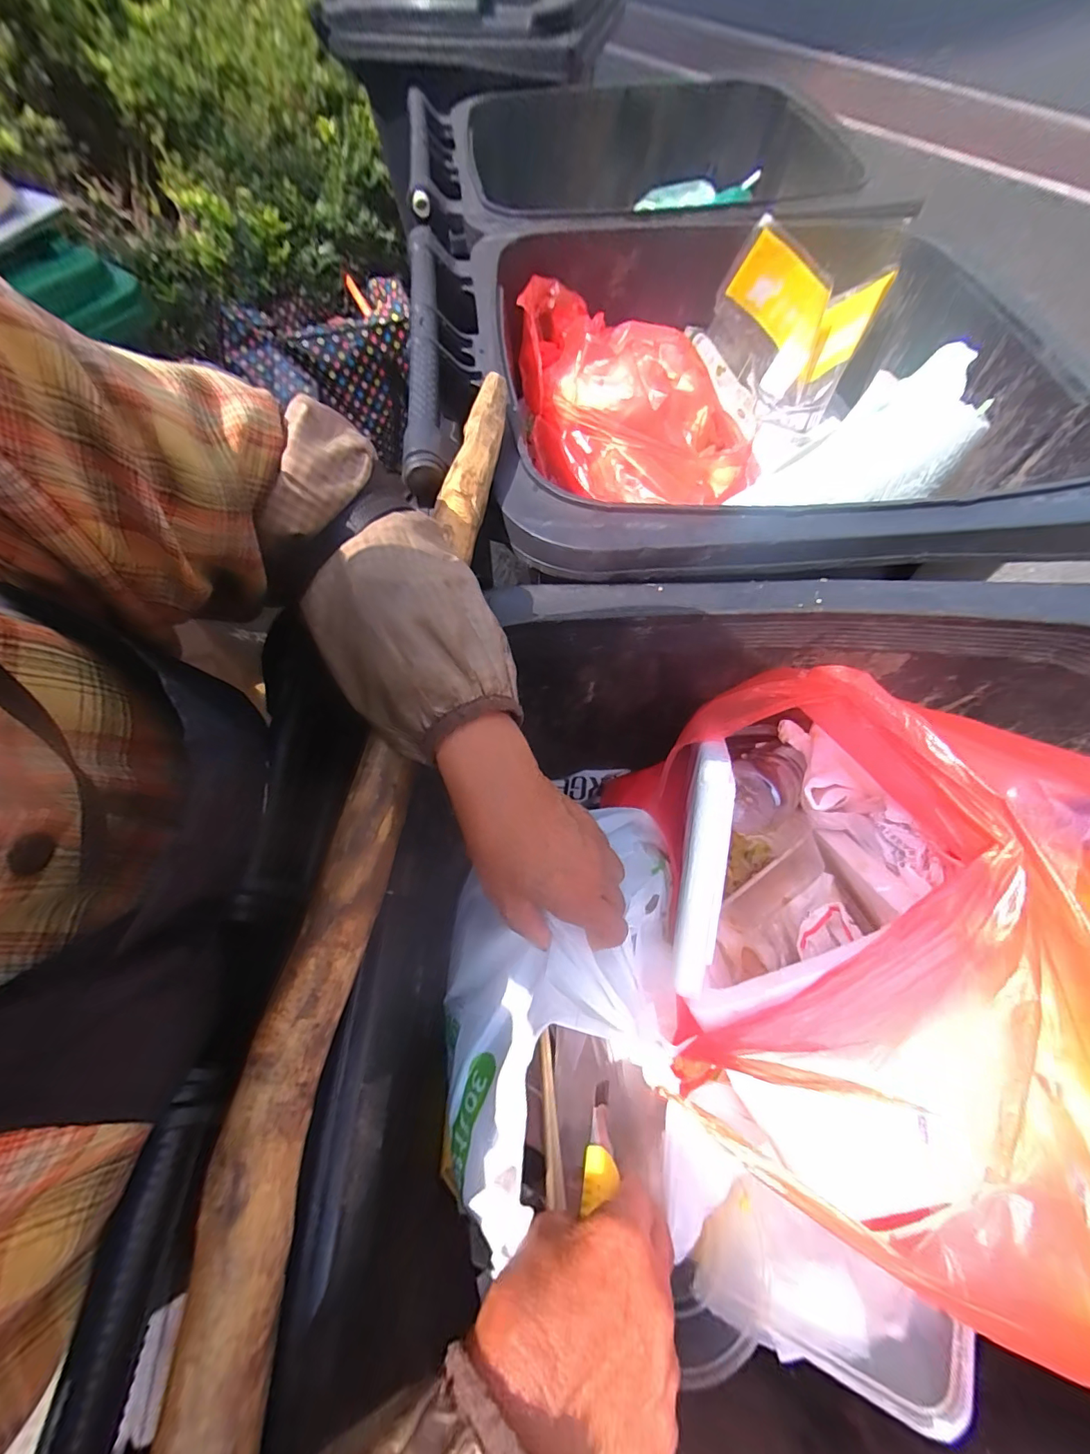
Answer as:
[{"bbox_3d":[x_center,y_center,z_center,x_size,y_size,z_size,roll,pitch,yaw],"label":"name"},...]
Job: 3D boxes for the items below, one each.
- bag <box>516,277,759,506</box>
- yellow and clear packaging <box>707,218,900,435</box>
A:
[{"bbox_3d":[0.115,-0.412,0.606,0.272,0.123,0.283,-6,64,-1],"label":"bag"},{"bbox_3d":[0.327,-0.529,0.665,0.202,0.188,0.105,14,65,9],"label":"yellow and clear packaging"}]

